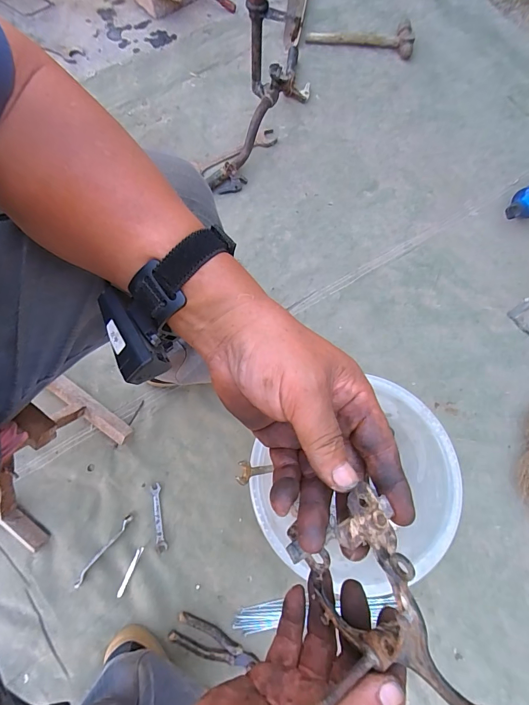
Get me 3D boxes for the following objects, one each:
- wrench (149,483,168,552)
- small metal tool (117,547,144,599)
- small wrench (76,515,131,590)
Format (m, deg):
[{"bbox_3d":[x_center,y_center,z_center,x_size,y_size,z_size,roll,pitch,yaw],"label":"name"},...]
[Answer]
[{"bbox_3d":[-0.200,0.309,0.667,0.019,0.004,0.117,-12,73,-5],"label":"wrench"},{"bbox_3d":[-0.243,0.395,0.639,0.011,0.004,0.084,22,73,6],"label":"small metal tool"},{"bbox_3d":[-0.293,0.360,0.646,0.014,0.010,0.140,35,75,10],"label":"small wrench"}]

